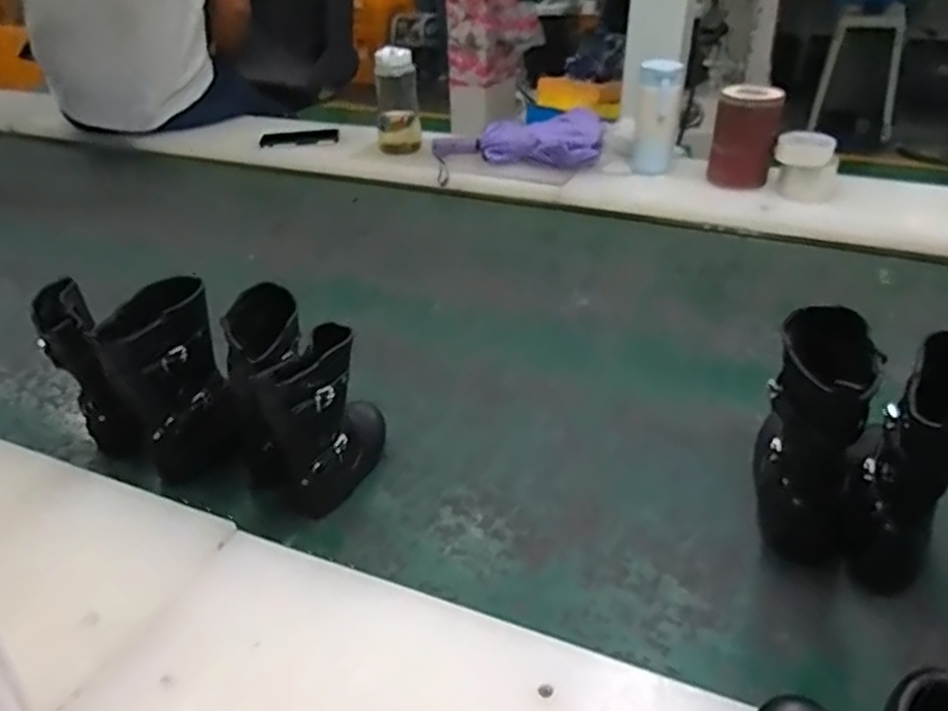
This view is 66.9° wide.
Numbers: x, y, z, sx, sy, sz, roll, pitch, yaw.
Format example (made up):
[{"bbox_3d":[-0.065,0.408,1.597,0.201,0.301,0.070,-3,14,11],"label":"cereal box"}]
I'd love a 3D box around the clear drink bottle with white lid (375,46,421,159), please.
[{"bbox_3d":[-0.147,-0.479,1.376,0.083,0.203,0.068,-6,32,-6],"label":"clear drink bottle with white lid"}]

